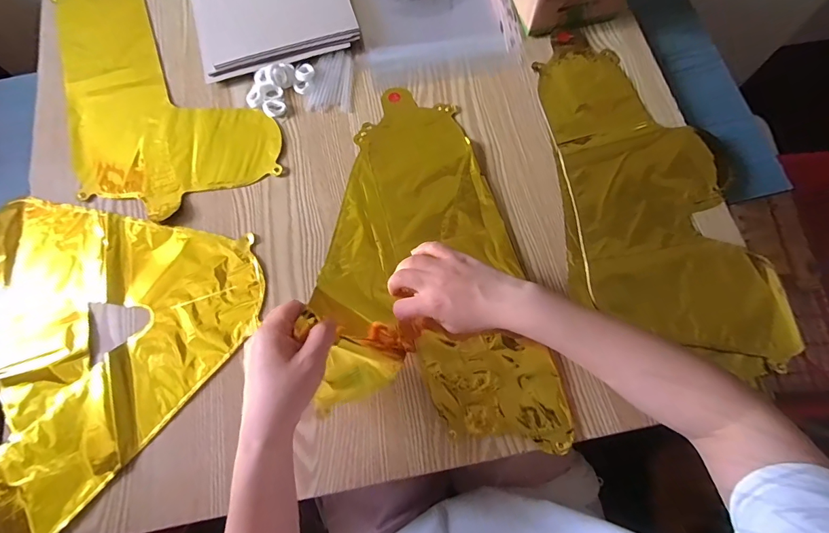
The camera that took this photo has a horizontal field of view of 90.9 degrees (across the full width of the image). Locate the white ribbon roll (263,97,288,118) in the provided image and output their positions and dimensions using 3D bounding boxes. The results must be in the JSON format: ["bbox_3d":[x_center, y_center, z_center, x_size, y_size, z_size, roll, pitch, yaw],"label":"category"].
[{"bbox_3d":[-0.175,-0.198,0.510,0.028,0.005,0.024,-13,73,-2],"label":"white ribbon roll"}]

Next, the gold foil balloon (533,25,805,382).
[{"bbox_3d":[0.261,-0.090,0.467,0.204,0.016,0.413,-9,72,-1],"label":"gold foil balloon"}]

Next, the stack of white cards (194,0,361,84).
[{"bbox_3d":[-0.188,-0.345,0.549,0.201,0.022,0.180,-15,73,-3],"label":"stack of white cards"}]

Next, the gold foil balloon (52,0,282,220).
[{"bbox_3d":[-0.335,-0.242,0.530,0.228,0.007,0.382,-23,73,-5],"label":"gold foil balloon"}]

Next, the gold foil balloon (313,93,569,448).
[{"bbox_3d":[-0.001,-0.010,0.433,0.219,0.052,0.410,-14,73,-2],"label":"gold foil balloon"}]

